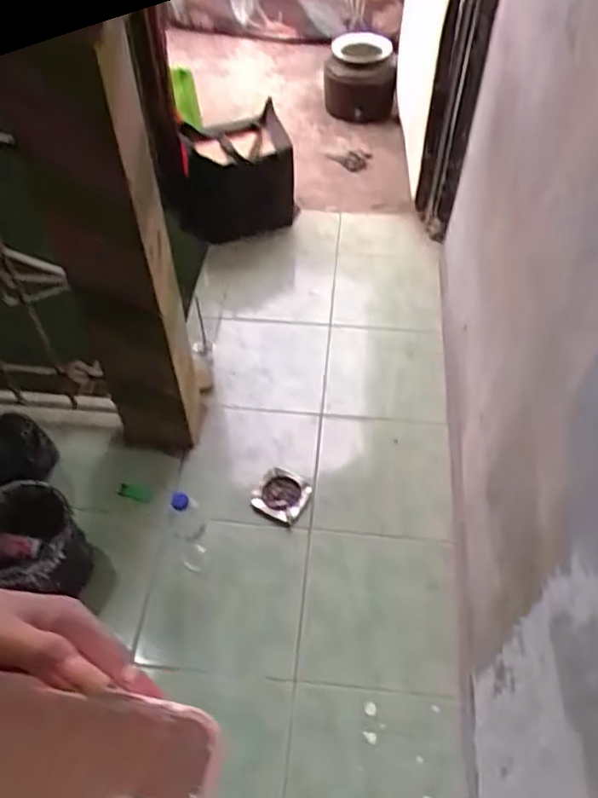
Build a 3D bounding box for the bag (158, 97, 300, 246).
[{"bbox_3d":[-0.190,-0.626,1.843,0.359,0.314,0.203,-10,52,-8],"label":"bag"}]

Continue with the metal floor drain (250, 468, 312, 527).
[{"bbox_3d":[-0.038,0.207,1.366,0.111,0.023,0.110,28,56,20],"label":"metal floor drain"}]

